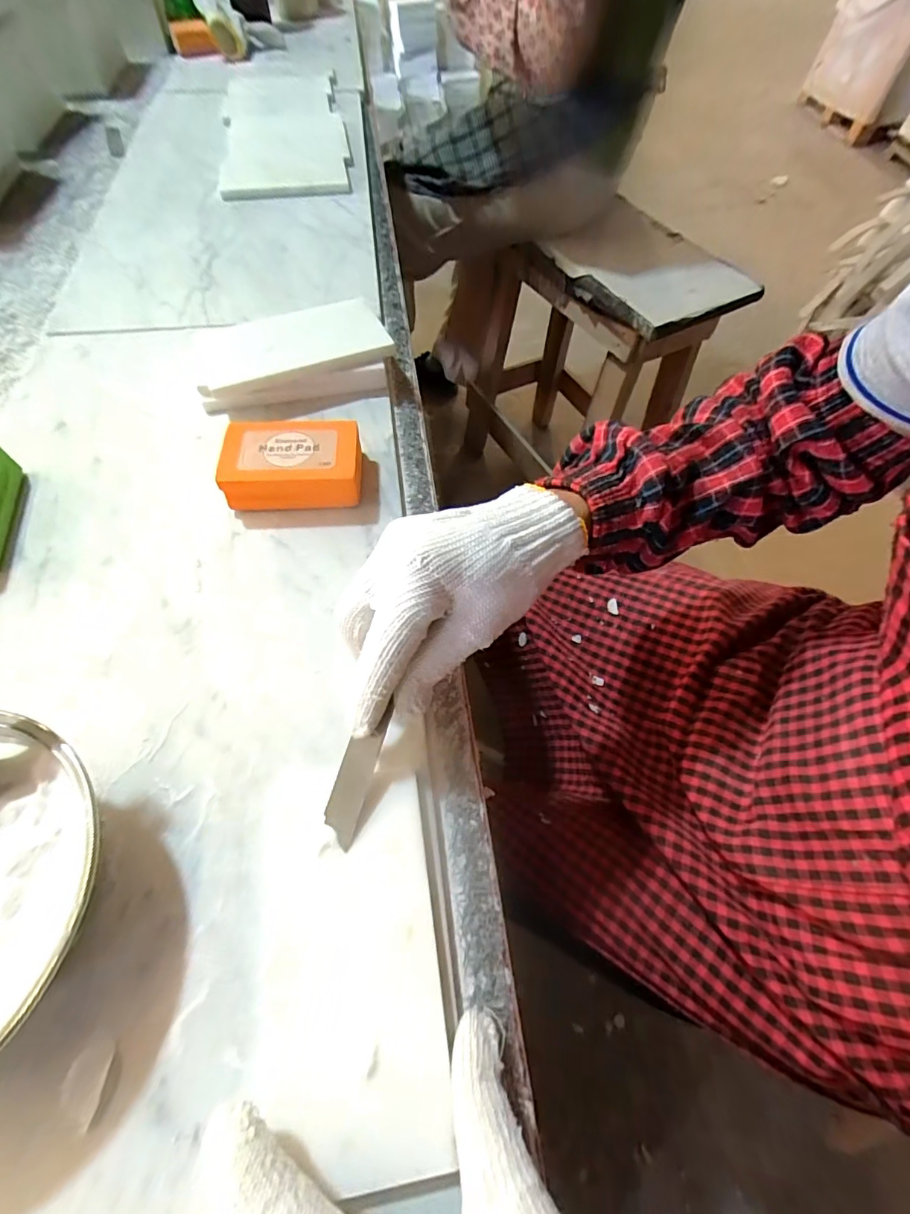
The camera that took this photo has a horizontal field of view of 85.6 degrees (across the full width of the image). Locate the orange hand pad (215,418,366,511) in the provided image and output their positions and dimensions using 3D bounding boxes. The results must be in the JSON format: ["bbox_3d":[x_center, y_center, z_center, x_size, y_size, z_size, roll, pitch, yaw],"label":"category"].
[{"bbox_3d":[-0.113,-0.103,0.354,0.093,0.034,0.059,-3,60,-1],"label":"orange hand pad"}]

